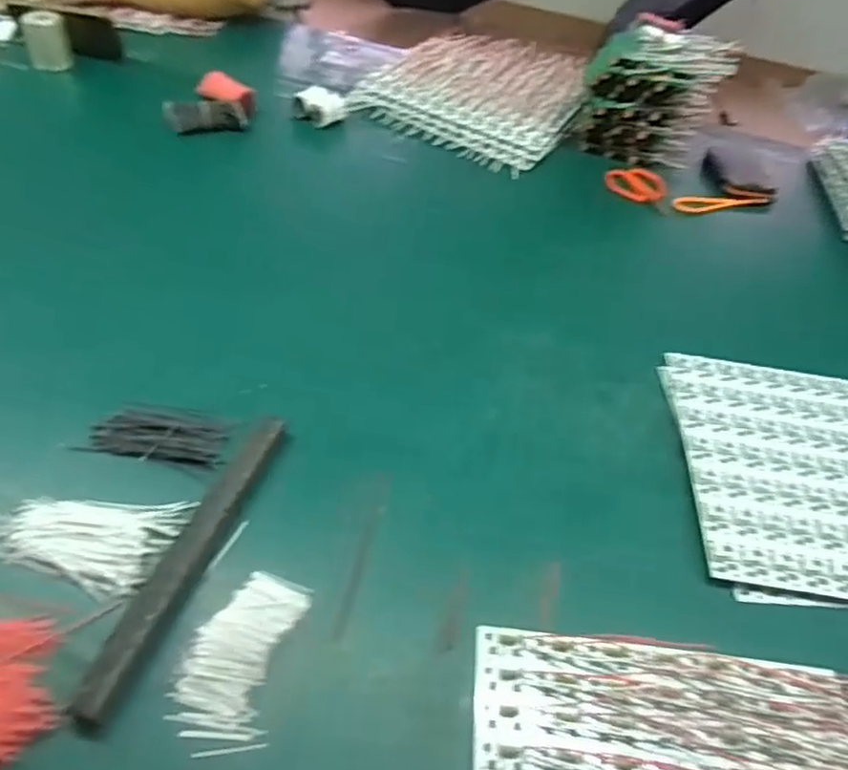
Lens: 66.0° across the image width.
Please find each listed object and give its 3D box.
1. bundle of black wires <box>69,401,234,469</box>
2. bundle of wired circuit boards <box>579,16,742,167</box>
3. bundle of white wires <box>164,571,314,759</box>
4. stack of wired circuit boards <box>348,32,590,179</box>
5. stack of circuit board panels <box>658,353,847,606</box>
[{"bbox_3d":[-0.206,0.037,0.515,0.102,0.016,0.057,11,46,4],"label":"bundle of black wires"},{"bbox_3d":[0.318,-0.396,0.908,0.161,0.149,0.127,27,49,17],"label":"bundle of wired circuit boards"},{"bbox_3d":[-0.114,0.165,0.402,0.059,0.015,0.108,11,46,4],"label":"bundle of white wires"},{"bbox_3d":[0.097,-0.477,1.052,0.316,0.047,0.394,23,48,14],"label":"stack of wired circuit boards"},{"bbox_3d":[0.365,0.073,0.548,0.286,0.009,0.241,7,45,-1],"label":"stack of circuit board panels"}]

